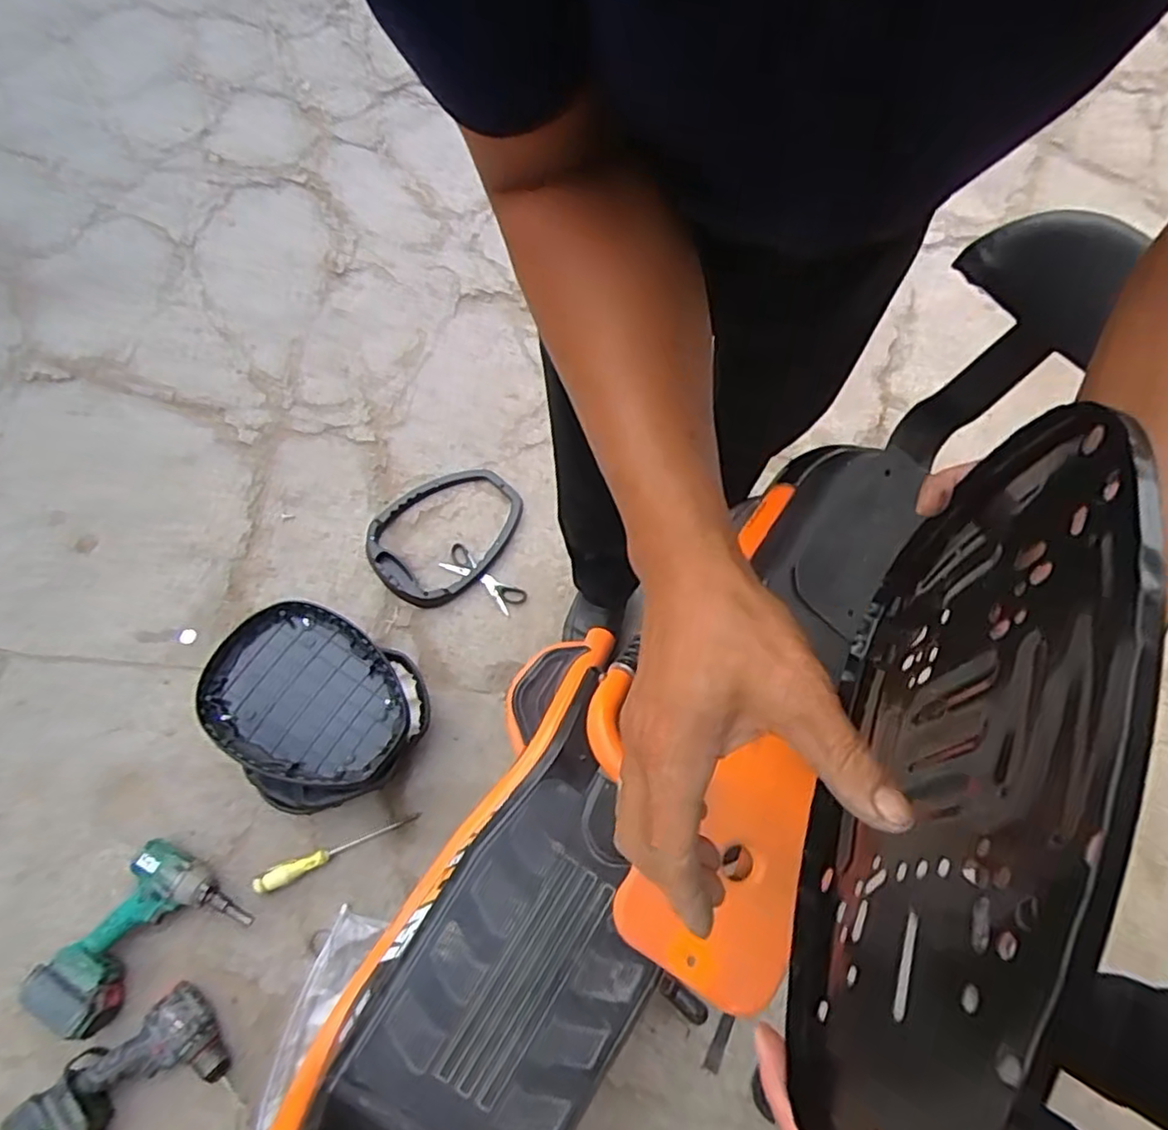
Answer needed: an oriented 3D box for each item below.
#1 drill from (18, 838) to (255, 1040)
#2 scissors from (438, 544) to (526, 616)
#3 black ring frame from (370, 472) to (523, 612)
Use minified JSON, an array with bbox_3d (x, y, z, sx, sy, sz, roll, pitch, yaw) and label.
[{"bbox_3d":[-0.657,0.546,0.965,0.187,0.076,0.245,40,73,16],"label":"drill"},{"bbox_3d":[-0.189,0.026,1.247,0.173,0.018,0.054,33,72,14],"label":"scissors"},{"bbox_3d":[-0.258,-0.065,1.267,0.304,0.034,0.230,-42,73,-15],"label":"black ring frame"}]

